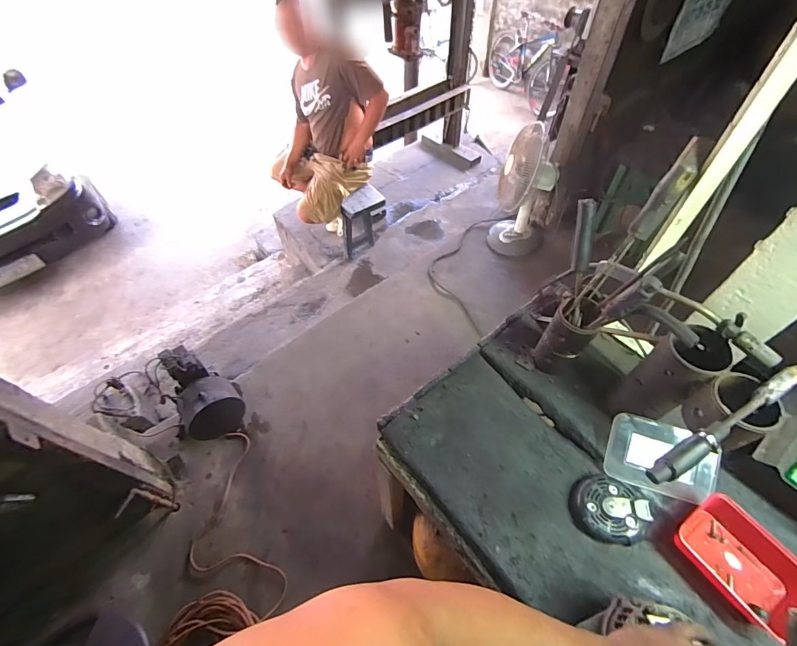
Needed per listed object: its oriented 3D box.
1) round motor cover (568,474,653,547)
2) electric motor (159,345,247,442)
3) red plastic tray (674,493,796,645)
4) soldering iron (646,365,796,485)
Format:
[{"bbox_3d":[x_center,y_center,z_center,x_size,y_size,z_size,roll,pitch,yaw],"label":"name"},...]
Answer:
[{"bbox_3d":[0.355,0.320,0.663,0.112,0.033,0.101,35,63,24],"label":"round motor cover"},{"bbox_3d":[-0.808,0.292,1.549,0.284,0.338,0.279,37,63,25],"label":"electric motor"},{"bbox_3d":[0.537,0.379,0.607,0.121,0.065,0.176,-29,58,-17],"label":"red plastic tray"},{"bbox_3d":[0.435,0.131,0.510,0.273,0.028,0.026,-25,57,-15],"label":"soldering iron"}]

